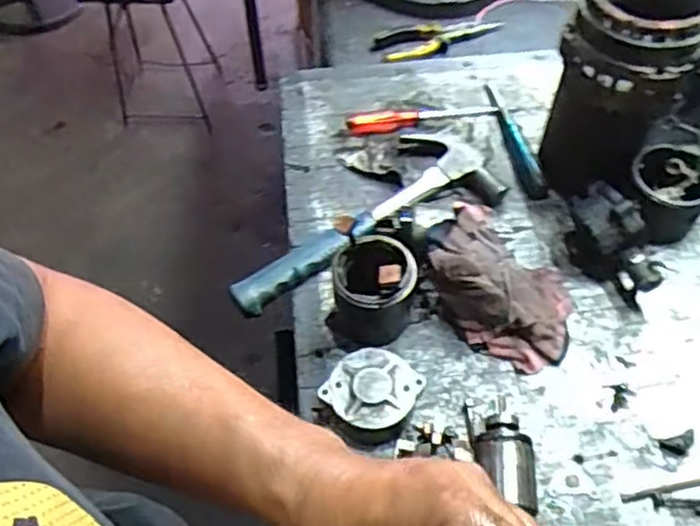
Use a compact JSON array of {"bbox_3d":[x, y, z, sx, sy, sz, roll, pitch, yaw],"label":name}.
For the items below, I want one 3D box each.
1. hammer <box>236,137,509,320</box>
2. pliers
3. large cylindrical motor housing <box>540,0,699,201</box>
[{"bbox_3d":[0.012,-0.051,0.767,0.334,0.032,0.123,-29,61,-17],"label":"hammer"},{"bbox_3d":[0.129,-0.331,0.996,0.190,0.012,0.069,-22,59,-13],"label":"pliers"},{"bbox_3d":[0.285,-0.187,0.731,0.124,0.227,0.123,24,60,15],"label":"large cylindrical motor housing"}]

